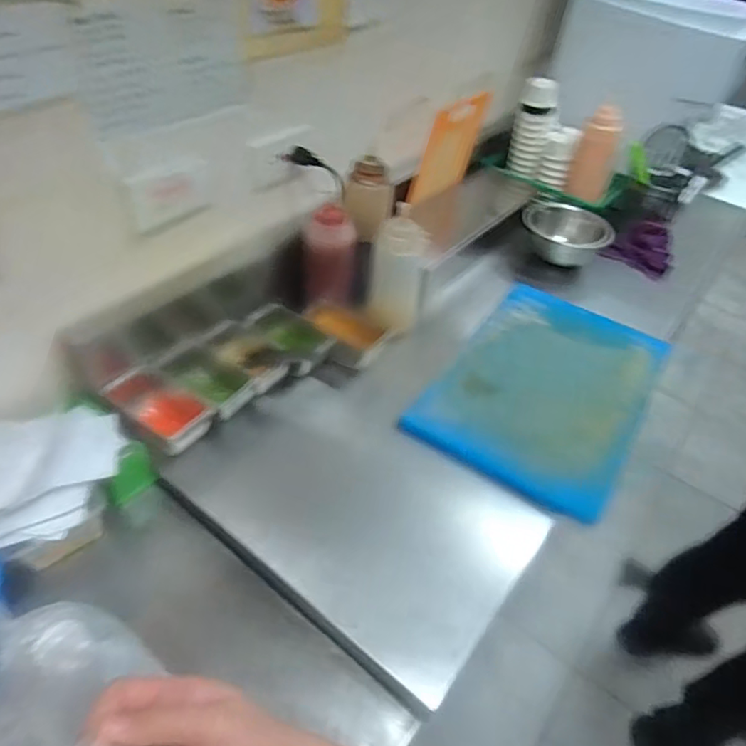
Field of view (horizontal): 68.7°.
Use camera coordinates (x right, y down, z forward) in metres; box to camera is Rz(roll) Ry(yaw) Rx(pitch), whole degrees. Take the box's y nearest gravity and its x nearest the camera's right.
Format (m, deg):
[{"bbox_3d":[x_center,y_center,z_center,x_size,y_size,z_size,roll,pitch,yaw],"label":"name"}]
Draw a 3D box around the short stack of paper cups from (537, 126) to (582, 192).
[{"bbox_3d":[0.433,-0.503,1.281,0.071,0.112,0.079,20,46,14],"label":"short stack of paper cups"}]

